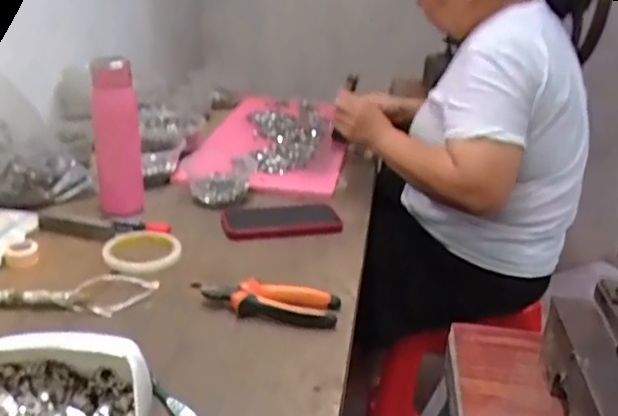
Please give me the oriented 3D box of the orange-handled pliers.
[{"bbox_3d":[-0.044,0.103,0.708,0.151,0.033,0.042,4,23,4],"label":"orange-handled pliers"}]

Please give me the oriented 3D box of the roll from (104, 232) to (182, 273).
[{"bbox_3d":[-0.214,0.055,0.817,0.098,0.017,0.095,5,24,-2],"label":"roll"}]

